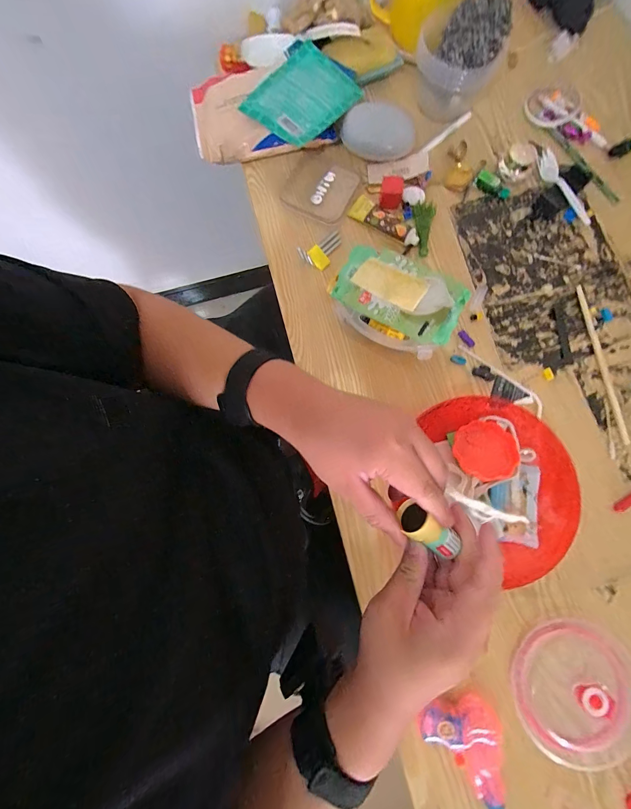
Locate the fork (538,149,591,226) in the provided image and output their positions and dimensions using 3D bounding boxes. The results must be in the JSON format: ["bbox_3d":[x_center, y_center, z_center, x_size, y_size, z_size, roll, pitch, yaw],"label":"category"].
[{"bbox_3d":[0.376,-0.331,0.482,0.035,0.008,0.138,-19,78,-2],"label":"fork"}]

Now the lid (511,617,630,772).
[{"bbox_3d":[0.287,0.313,0.343,0.135,0.021,0.126,0,78,2],"label":"lid"}]

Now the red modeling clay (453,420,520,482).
[{"bbox_3d":[0.207,0.055,0.381,0.069,0.012,0.069,0,78,2],"label":"red modeling clay"}]

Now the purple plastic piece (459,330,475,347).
[{"bbox_3d":[0.210,-0.091,0.437,0.026,0.009,0.010,43,82,9],"label":"purple plastic piece"}]

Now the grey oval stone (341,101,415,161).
[{"bbox_3d":[0.104,-0.443,0.511,0.112,0.028,0.088,20,80,6],"label":"grey oval stone"}]

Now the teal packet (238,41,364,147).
[{"bbox_3d":[-0.015,-0.502,0.508,0.140,0.039,0.187,34,81,8],"label":"teal packet"}]

